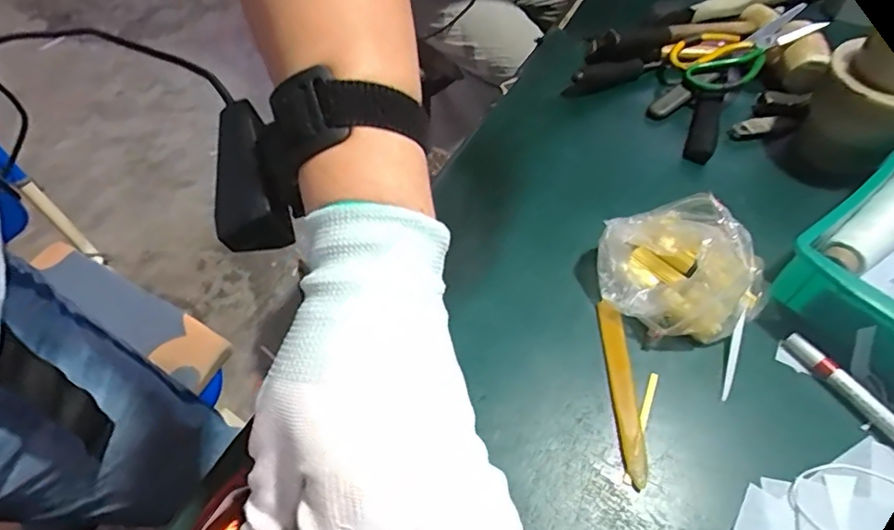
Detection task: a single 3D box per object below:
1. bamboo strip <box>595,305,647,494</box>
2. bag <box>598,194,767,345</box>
[{"bbox_3d":[0.147,0.102,0.447,0.021,0.010,0.157,0,54,2],"label":"bamboo strip"},{"bbox_3d":[0.203,0.000,0.476,0.111,0.074,0.137,-34,59,-21],"label":"bag"}]

